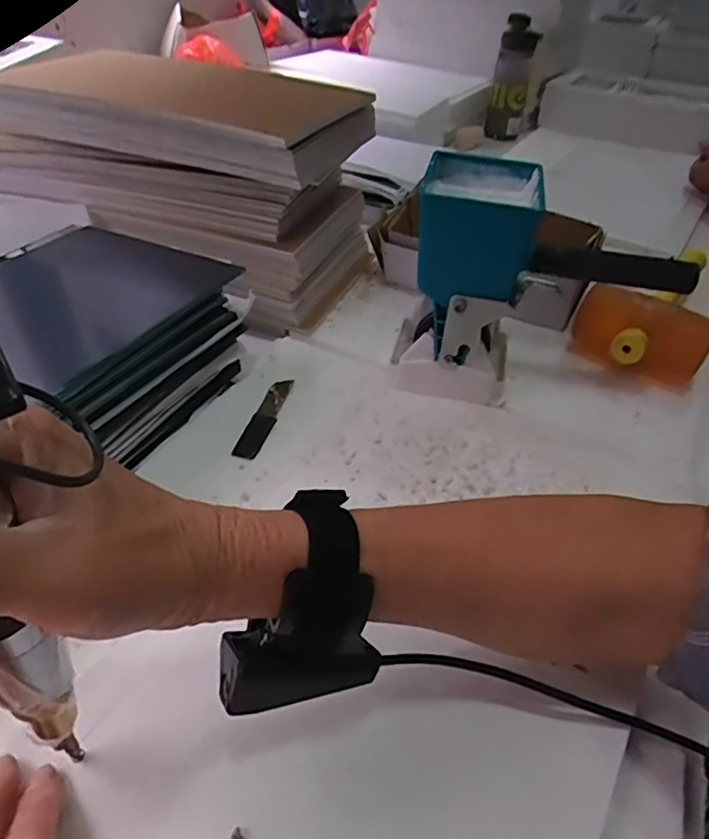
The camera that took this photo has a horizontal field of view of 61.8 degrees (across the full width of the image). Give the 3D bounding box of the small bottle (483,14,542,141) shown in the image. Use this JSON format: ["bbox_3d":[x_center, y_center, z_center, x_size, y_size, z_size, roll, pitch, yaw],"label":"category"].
[{"bbox_3d":[0.332,-0.717,1.248,0.078,0.224,0.073,8,24,2],"label":"small bottle"}]

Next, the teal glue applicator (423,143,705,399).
[{"bbox_3d":[0.162,-0.110,0.509,0.218,0.174,0.121,12,41,11],"label":"teal glue applicator"}]

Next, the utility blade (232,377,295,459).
[{"bbox_3d":[-0.075,-0.003,0.506,0.021,0.006,0.103,11,41,10],"label":"utility blade"}]

